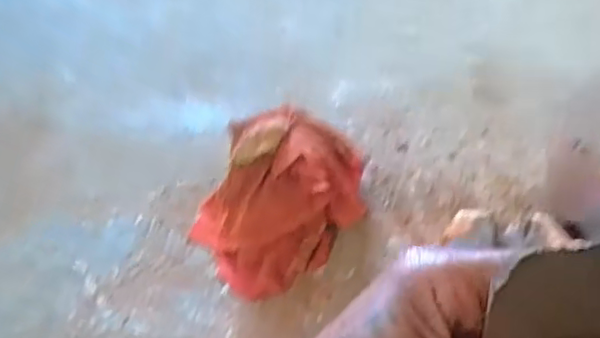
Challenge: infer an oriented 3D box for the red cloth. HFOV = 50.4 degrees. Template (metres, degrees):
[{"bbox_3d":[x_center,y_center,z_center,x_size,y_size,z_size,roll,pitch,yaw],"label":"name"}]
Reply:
[{"bbox_3d":[-0.034,0.024,0.715,0.167,0.129,0.180,27,55,26],"label":"red cloth"}]

